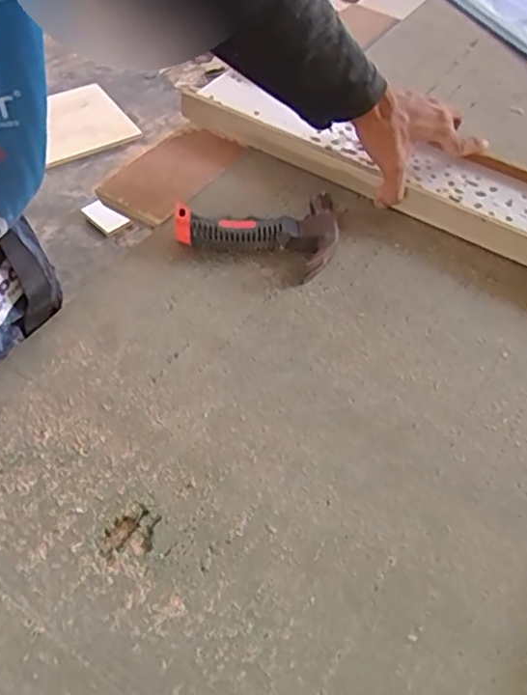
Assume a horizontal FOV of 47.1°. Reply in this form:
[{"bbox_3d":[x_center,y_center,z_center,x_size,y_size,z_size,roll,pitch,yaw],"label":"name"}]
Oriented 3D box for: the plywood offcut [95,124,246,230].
[{"bbox_3d":[-0.098,-0.192,0.662,0.086,0.018,0.157,28,52,11],"label":"plywood offcut"}]

